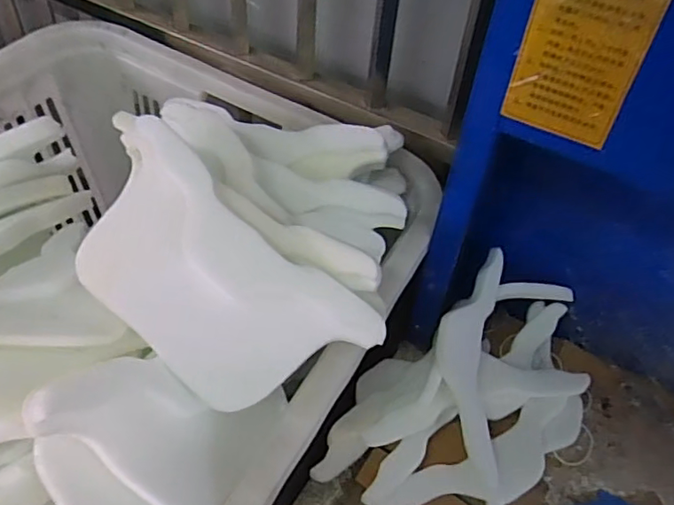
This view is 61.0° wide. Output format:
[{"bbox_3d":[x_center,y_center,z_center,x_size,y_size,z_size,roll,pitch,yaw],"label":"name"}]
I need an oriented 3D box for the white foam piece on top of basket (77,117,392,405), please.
[{"bbox_3d":[-0.105,0.022,0.466,0.258,0.031,0.136,41,81,5],"label":"white foam piece on top of basket"}]

